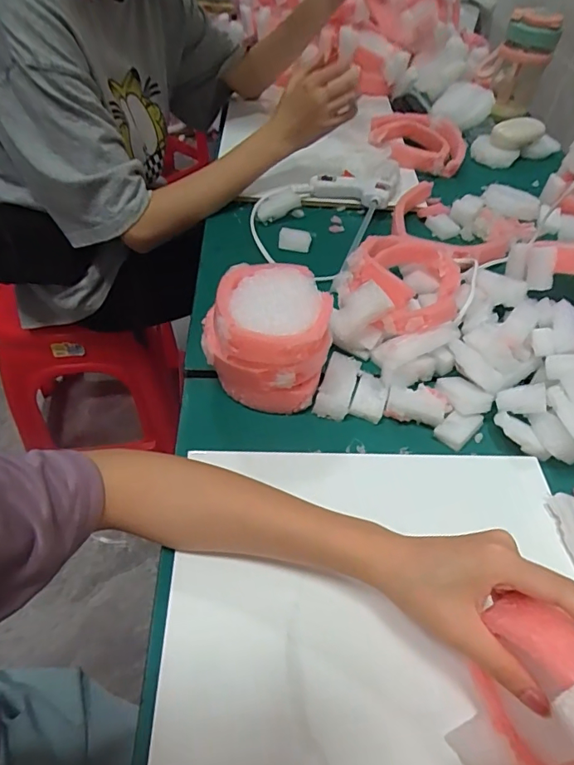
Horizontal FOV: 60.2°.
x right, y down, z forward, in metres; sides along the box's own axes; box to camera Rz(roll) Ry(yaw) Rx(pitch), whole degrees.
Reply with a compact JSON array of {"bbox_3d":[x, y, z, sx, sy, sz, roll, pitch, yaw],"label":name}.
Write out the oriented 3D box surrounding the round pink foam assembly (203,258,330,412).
[{"bbox_3d":[-0.019,-0.039,0.443,0.103,0.091,0.093,0,49,-6],"label":"round pink foam assembly"}]

